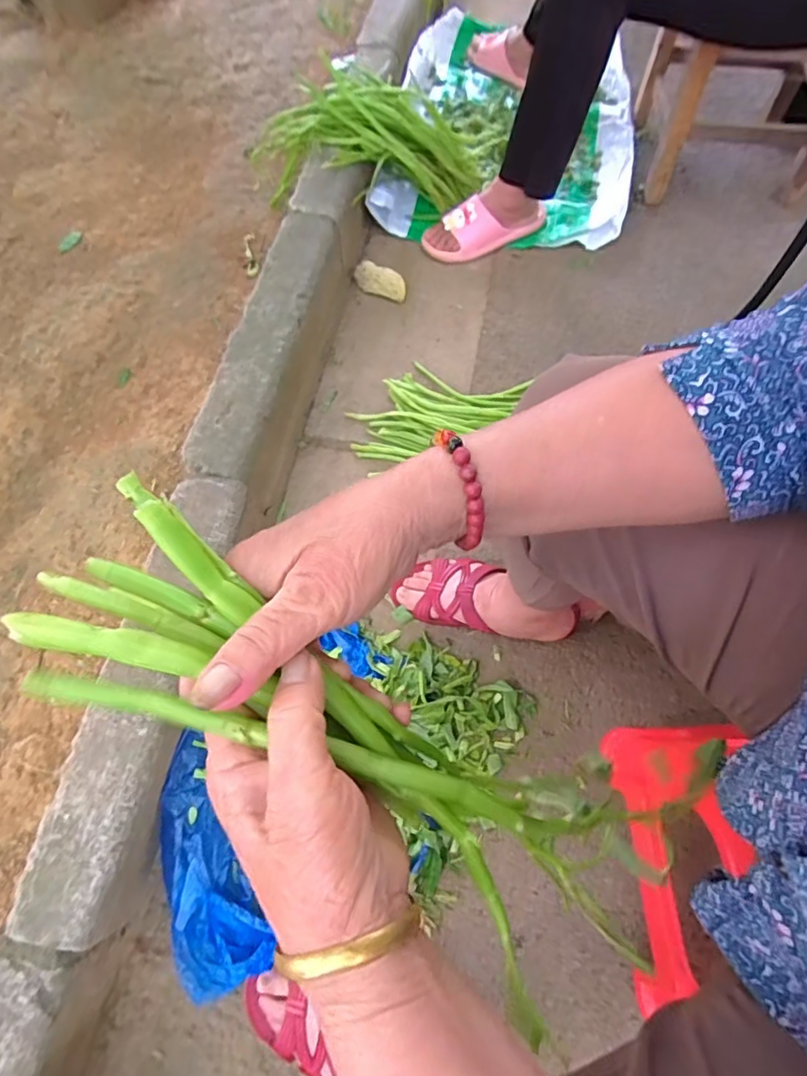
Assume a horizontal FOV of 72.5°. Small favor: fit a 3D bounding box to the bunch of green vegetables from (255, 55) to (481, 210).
[{"bbox_3d":[-0.072,-0.683,0.971,0.410,0.164,0.170,4,68,3],"label":"bunch of green vegetables"}]

